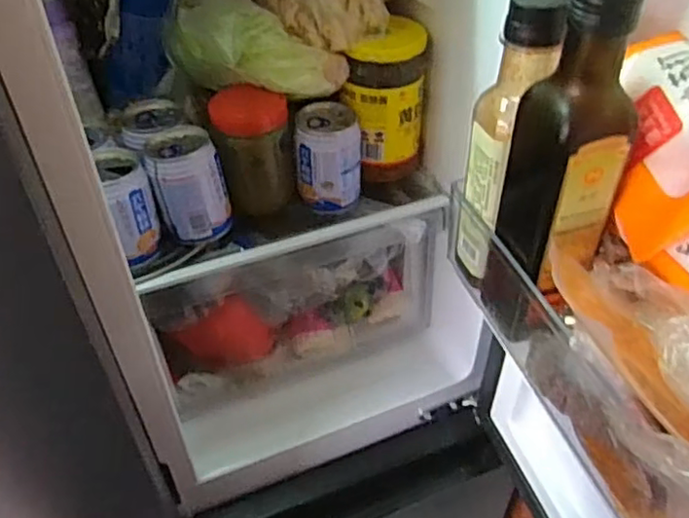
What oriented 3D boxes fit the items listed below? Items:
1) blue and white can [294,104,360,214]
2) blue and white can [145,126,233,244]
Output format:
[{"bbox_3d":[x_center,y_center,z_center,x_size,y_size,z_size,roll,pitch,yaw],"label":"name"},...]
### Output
[{"bbox_3d":[-0.015,-0.096,0.613,0.061,0.092,0.057,-2,42,1],"label":"blue and white can"},{"bbox_3d":[-0.143,-0.069,0.580,0.065,0.088,0.062,-2,42,1],"label":"blue and white can"}]

